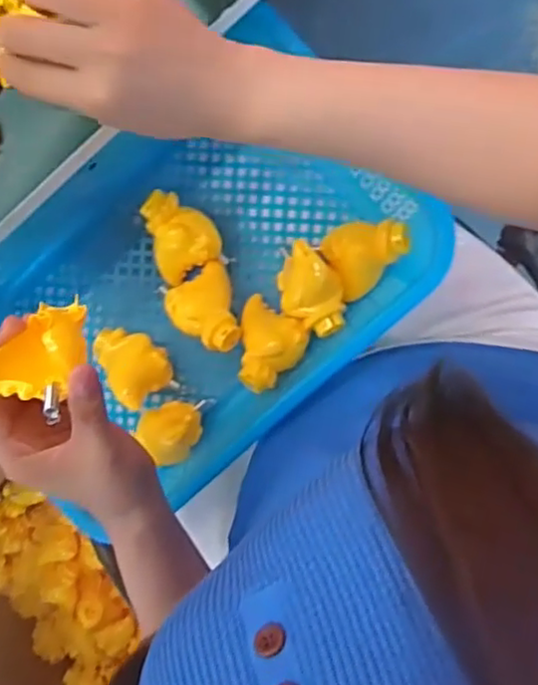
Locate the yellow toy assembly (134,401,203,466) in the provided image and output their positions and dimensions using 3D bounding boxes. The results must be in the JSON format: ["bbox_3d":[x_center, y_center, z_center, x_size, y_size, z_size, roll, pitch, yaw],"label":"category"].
[{"bbox_3d":[-0.079,0.072,0.523,0.049,0.056,0.048,0,92,7],"label":"yellow toy assembly"}]

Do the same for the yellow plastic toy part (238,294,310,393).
[{"bbox_3d":[-0.004,0.004,0.519,0.059,0.046,0.066,29,95,5],"label":"yellow plastic toy part"}]

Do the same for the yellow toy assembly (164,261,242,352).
[{"bbox_3d":[-0.053,-0.026,0.521,0.053,0.047,0.071,-14,90,8],"label":"yellow toy assembly"}]

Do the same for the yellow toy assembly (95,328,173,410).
[{"bbox_3d":[-0.108,0.014,0.529,0.043,0.049,0.064,-40,87,7],"label":"yellow toy assembly"}]

